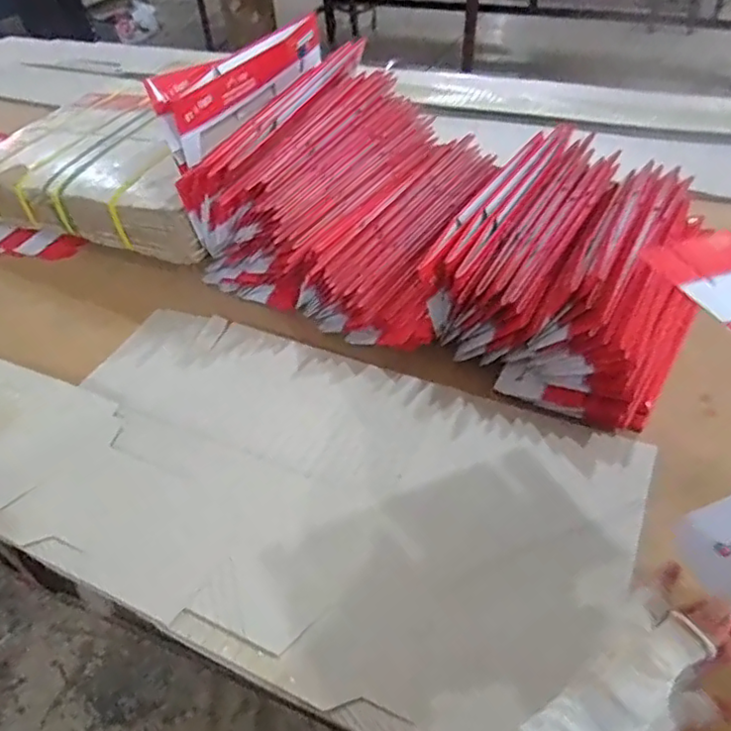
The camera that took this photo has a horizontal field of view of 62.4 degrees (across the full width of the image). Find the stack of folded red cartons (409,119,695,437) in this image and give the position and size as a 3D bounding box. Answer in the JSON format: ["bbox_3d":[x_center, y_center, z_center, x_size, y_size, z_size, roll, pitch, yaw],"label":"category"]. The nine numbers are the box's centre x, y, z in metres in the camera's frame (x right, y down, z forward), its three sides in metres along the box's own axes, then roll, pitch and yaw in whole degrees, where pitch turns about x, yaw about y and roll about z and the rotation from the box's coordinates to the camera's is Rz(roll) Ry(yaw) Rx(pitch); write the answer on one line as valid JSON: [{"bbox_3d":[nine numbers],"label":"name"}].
[{"bbox_3d":[0.276,-0.130,0.768,0.286,0.151,0.359,26,52,28],"label":"stack of folded red cartons"}]

